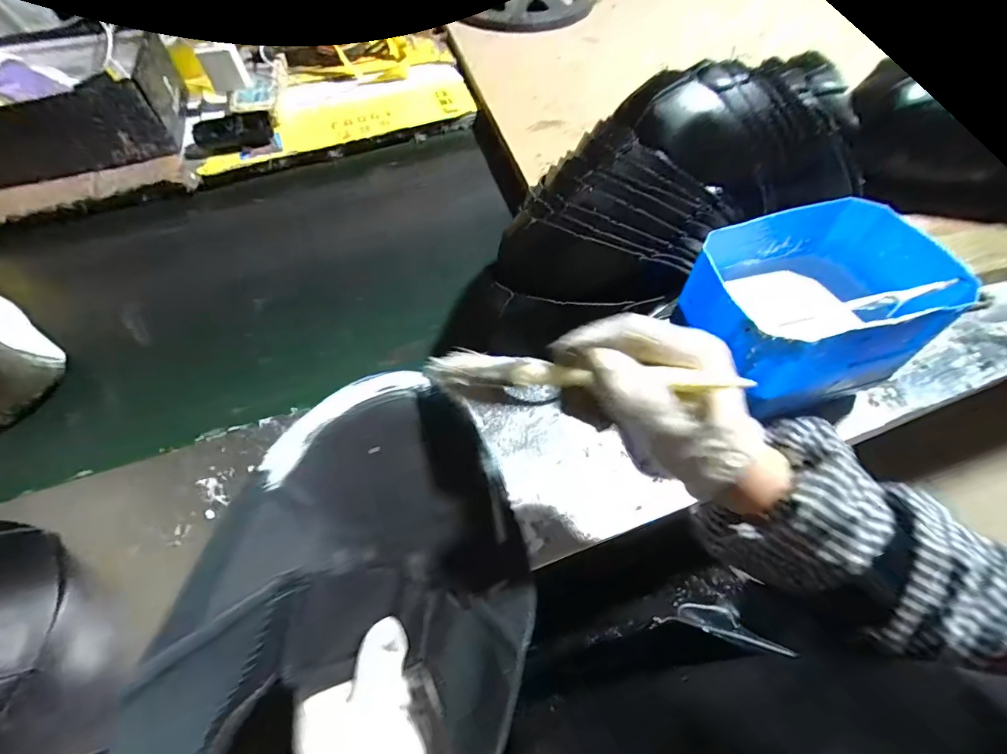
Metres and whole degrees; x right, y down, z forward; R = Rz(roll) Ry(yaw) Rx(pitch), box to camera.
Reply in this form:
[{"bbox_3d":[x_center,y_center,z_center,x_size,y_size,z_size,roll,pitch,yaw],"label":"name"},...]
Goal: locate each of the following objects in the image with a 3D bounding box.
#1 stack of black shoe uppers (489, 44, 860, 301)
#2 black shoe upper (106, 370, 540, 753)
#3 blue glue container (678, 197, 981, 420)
[{"bbox_3d":[0.164,-0.175,0.412,0.355,0.137,0.140,-28,61,0],"label":"stack of black shoe uppers"},{"bbox_3d":[-0.058,0.114,0.241,0.152,0.116,0.267,9,59,7],"label":"black shoe upper"},{"bbox_3d":[0.263,-0.065,0.383,0.188,0.092,0.149,-15,59,-8],"label":"blue glue container"}]

